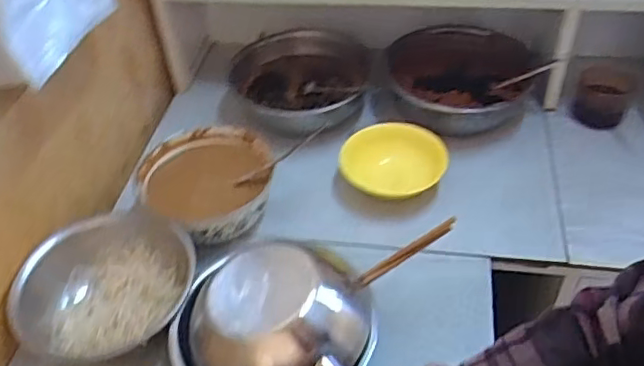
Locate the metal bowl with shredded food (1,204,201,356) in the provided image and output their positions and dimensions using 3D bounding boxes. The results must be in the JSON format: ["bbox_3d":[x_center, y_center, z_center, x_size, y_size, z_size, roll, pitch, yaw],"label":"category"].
[{"bbox_3d":[-0.274,0.139,0.786,0.209,0.106,0.198,-2,44,2],"label":"metal bowl with shredded food"}]

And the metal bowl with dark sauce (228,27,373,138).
[{"bbox_3d":[-0.041,-0.170,1.095,0.248,0.098,0.259,-2,44,2],"label":"metal bowl with dark sauce"}]

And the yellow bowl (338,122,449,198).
[{"bbox_3d":[0.112,-0.029,0.951,0.153,0.058,0.150,15,47,19],"label":"yellow bowl"}]

